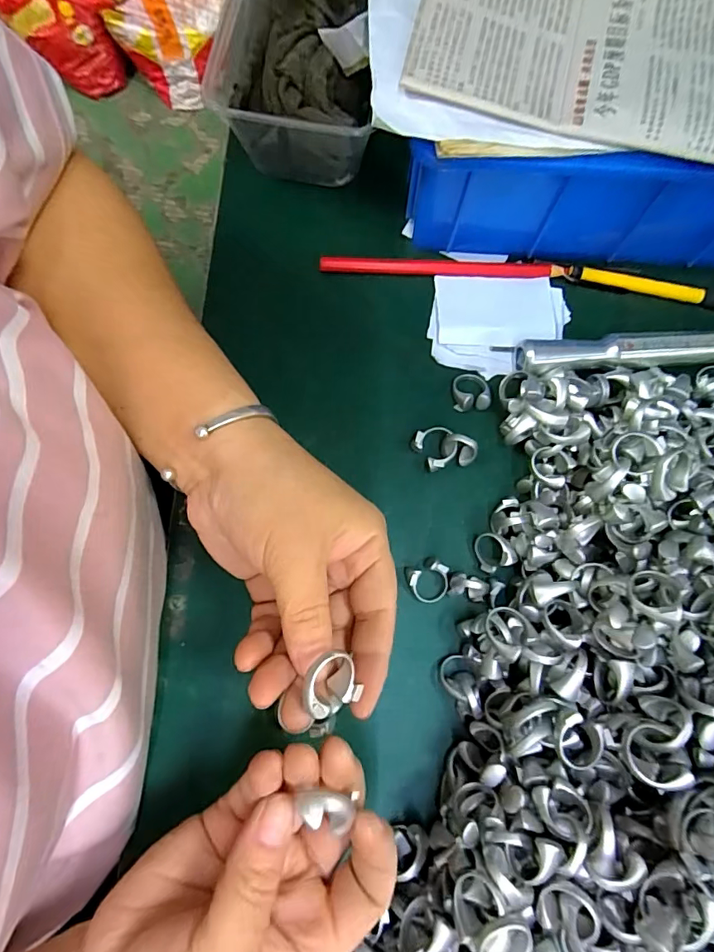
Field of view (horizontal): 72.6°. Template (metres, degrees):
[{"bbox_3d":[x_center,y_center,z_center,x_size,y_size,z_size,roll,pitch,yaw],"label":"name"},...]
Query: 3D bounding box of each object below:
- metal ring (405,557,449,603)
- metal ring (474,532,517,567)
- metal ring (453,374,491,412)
[{"bbox_3d":[0.041,0.059,0.273,0.024,0.014,0.023,1,75,-2],"label":"metal ring"},{"bbox_3d":[0.078,0.043,0.276,0.009,0.020,0.021,8,57,-42],"label":"metal ring"},{"bbox_3d":[0.072,-0.054,0.304,0.024,0.013,0.024,1,75,-2],"label":"metal ring"}]

